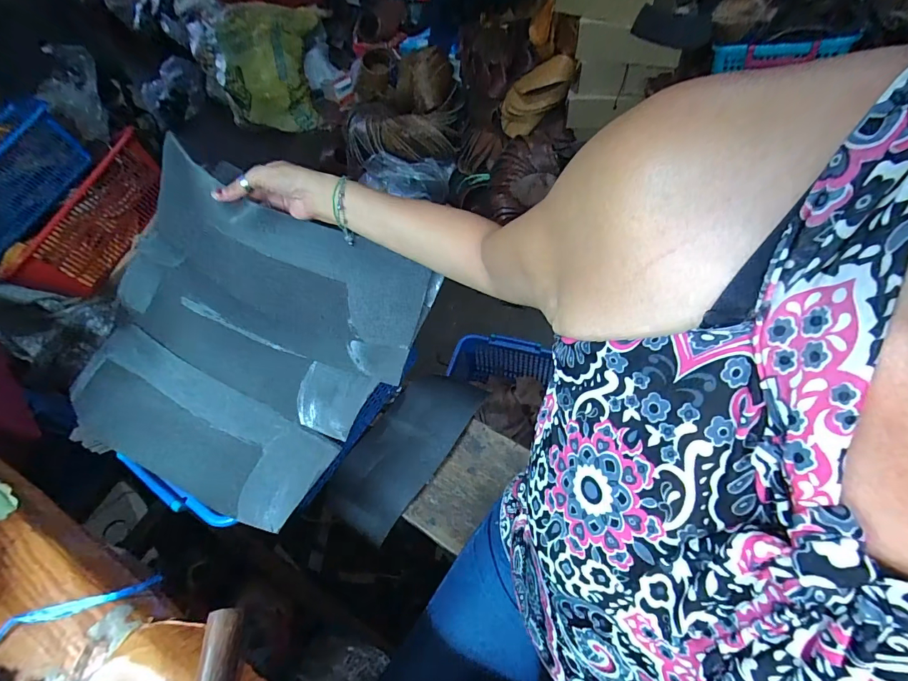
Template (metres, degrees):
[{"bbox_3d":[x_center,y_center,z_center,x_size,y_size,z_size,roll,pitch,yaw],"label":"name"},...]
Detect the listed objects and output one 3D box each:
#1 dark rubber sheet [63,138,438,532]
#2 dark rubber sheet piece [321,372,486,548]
[{"bbox_3d":[-0.281,0.006,0.548,0.398,0.084,0.401,26,89,4],"label":"dark rubber sheet"},{"bbox_3d":[-0.073,0.174,0.722,0.142,0.067,0.315,31,61,19],"label":"dark rubber sheet piece"}]

